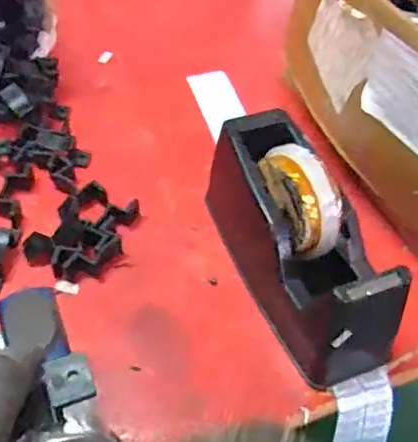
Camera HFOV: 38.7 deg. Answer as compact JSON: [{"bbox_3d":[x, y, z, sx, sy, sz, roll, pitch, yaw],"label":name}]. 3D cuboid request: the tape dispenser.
[{"bbox_3d":[0.065,0.009,0.453,0.079,0.115,0.210,-20,54,-20],"label":"tape dispenser"}]

